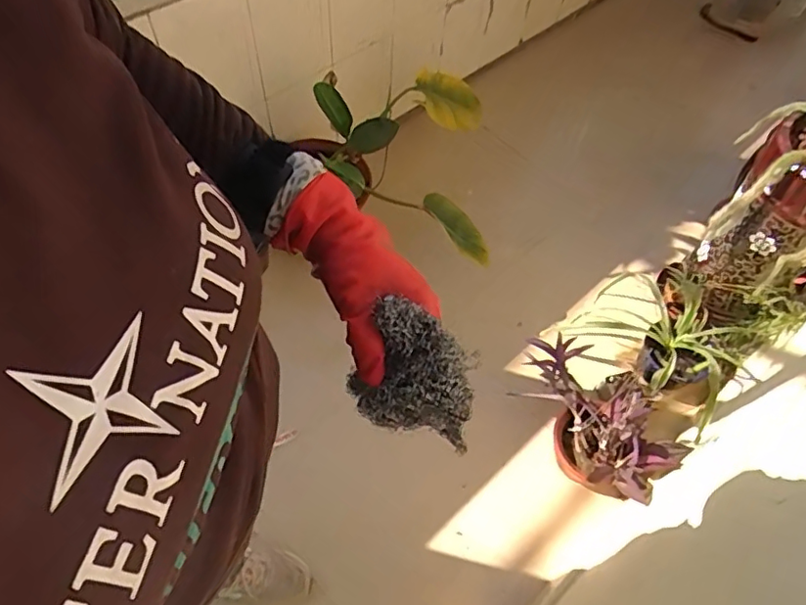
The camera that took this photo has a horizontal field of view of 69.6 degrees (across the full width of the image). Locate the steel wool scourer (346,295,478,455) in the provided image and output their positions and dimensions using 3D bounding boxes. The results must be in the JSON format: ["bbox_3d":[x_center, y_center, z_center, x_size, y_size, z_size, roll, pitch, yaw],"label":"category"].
[{"bbox_3d":[0.008,0.051,0.402,0.089,0.077,0.064,16,61,5],"label":"steel wool scourer"}]

